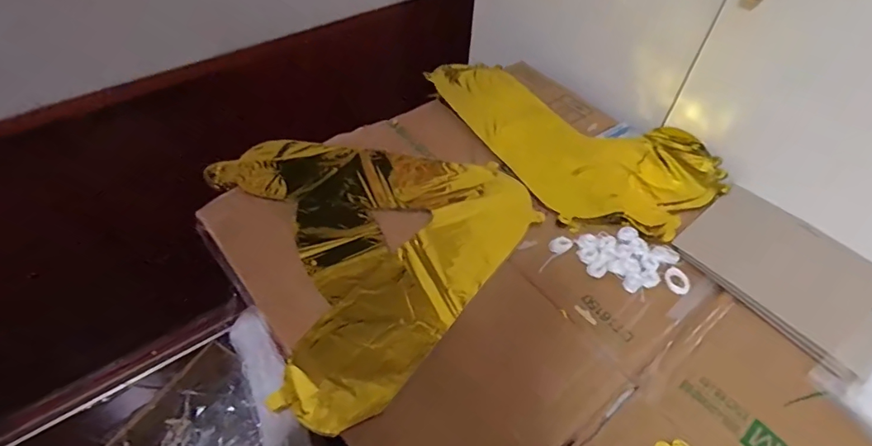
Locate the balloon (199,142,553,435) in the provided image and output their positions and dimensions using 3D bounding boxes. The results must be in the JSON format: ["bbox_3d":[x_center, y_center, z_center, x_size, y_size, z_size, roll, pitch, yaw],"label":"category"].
[{"bbox_3d":[-0.112,0.006,0.578,0.360,0.039,0.356,32,56,22],"label":"balloon"}]

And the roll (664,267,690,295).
[{"bbox_3d":[0.267,0.064,0.534,0.027,0.005,0.030,-29,57,-24],"label":"roll"}]

